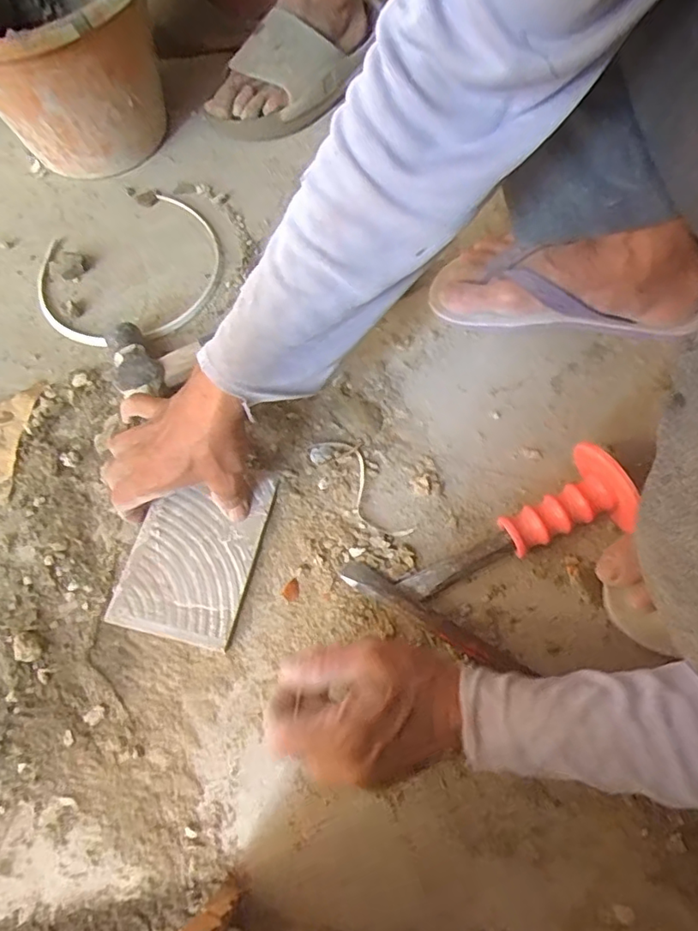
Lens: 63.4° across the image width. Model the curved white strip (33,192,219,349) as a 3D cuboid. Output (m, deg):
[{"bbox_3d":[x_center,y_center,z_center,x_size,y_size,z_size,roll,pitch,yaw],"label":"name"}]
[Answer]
[{"bbox_3d":[-0.221,-0.198,0.575,0.190,0.014,0.171,-32,70,-13],"label":"curved white strip"}]

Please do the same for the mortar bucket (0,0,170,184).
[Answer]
[{"bbox_3d":[-0.301,-0.429,0.588,0.217,0.197,0.279,-25,68,-10],"label":"mortar bucket"}]

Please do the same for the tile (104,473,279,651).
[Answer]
[{"bbox_3d":[-0.123,0.067,0.455,0.098,0.006,0.138,13,67,6],"label":"tile"}]

